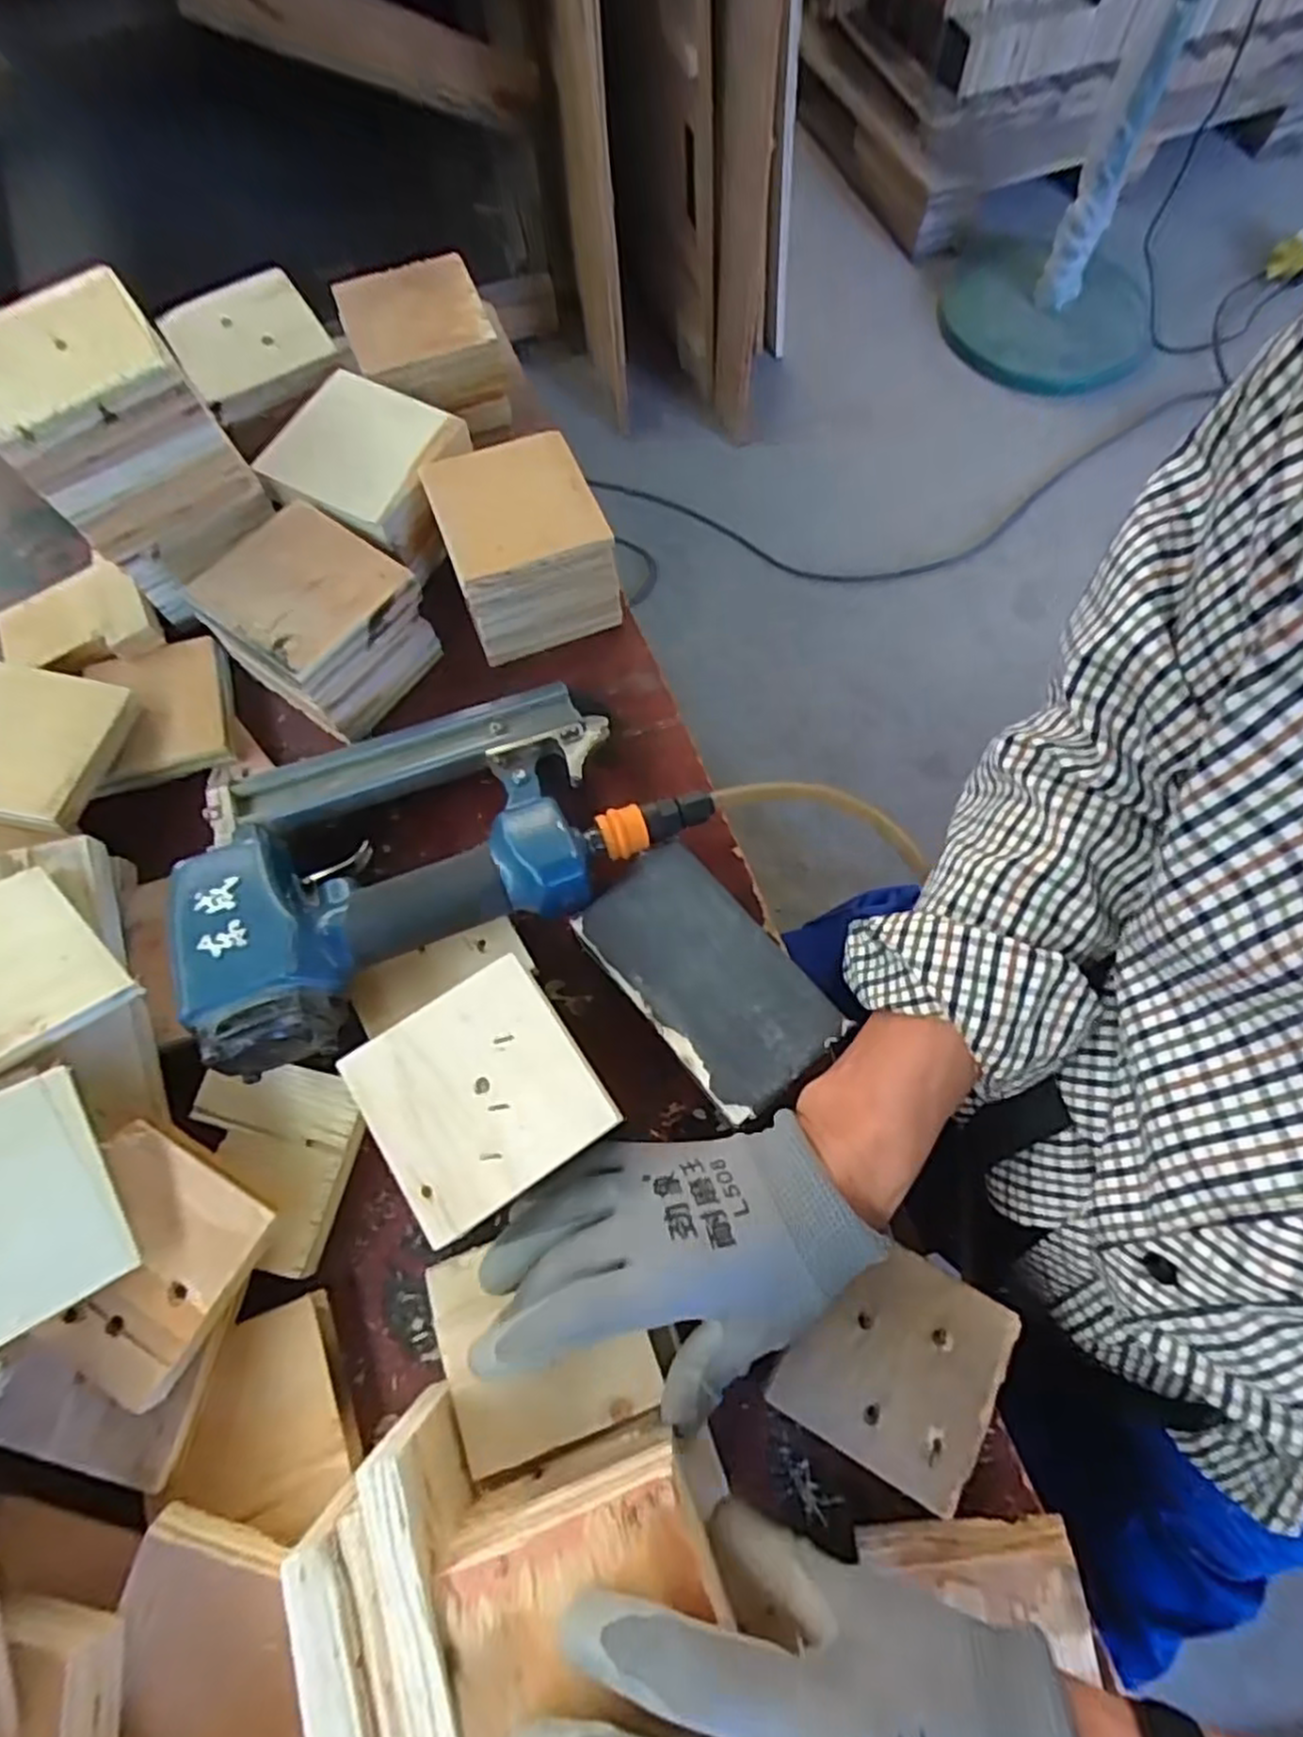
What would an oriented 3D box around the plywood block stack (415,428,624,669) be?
[{"bbox_3d":[-0.077,-0.195,0.457,0.089,0.079,0.087,-20,71,-7],"label":"plywood block stack"}]

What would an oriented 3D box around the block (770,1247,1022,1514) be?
[{"bbox_3d":[0.113,0.225,0.345,0.086,0.008,0.087,29,73,10],"label":"block"}]

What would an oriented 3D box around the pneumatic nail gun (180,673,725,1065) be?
[{"bbox_3d":[-0.106,-0.021,0.390,0.260,0.062,0.159,-23,71,-8],"label":"pneumatic nail gun"}]

